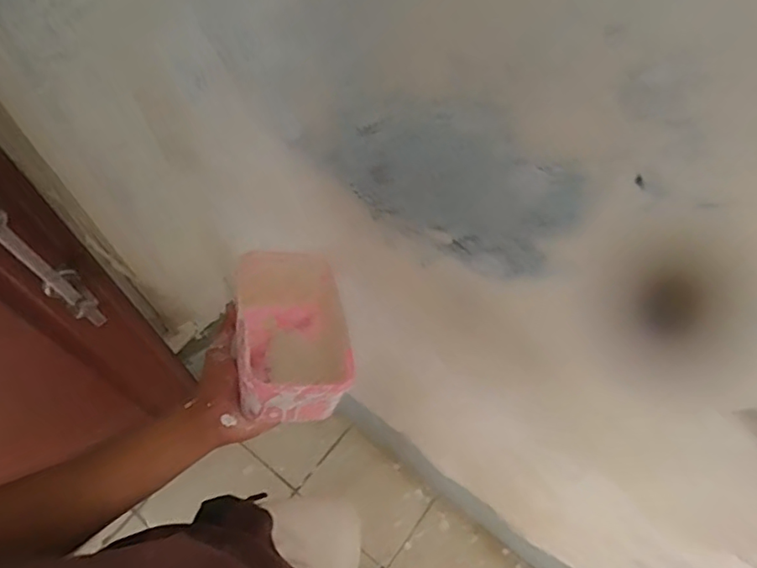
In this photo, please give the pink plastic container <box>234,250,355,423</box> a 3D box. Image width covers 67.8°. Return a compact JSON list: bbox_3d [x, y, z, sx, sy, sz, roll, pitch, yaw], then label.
[{"bbox_3d":[-0.091,0.057,0.606,0.107,0.092,0.178,-11,42,-6],"label":"pink plastic container"}]

